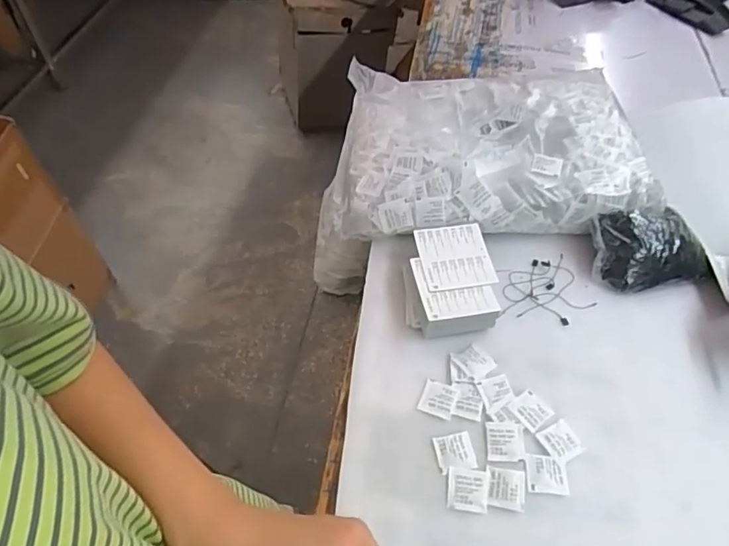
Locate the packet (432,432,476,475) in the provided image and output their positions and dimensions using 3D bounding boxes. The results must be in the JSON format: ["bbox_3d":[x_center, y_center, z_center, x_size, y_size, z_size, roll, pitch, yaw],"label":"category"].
[{"bbox_3d":[0.097,0.193,0.561,0.040,0.004,0.039,-8,52,-7],"label":"packet"}]

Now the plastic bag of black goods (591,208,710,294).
[{"bbox_3d":[0.386,-0.031,0.703,0.147,0.071,0.096,-4,52,-4],"label":"plastic bag of black goods"}]

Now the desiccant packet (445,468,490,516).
[{"bbox_3d":[0.107,0.222,0.536,0.041,0.004,0.041,8,52,5],"label":"desiccant packet"}]

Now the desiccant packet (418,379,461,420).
[{"bbox_3d":[0.085,0.145,0.598,0.039,0.006,0.039,19,54,14],"label":"desiccant packet"}]

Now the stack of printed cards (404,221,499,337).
[{"bbox_3d":[0.110,0.009,0.676,0.107,0.044,0.148,-4,52,-4],"label":"stack of printed cards"}]

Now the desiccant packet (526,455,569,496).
[{"bbox_3d":[0.192,0.212,0.548,0.044,0.004,0.039,4,52,3],"label":"desiccant packet"}]

